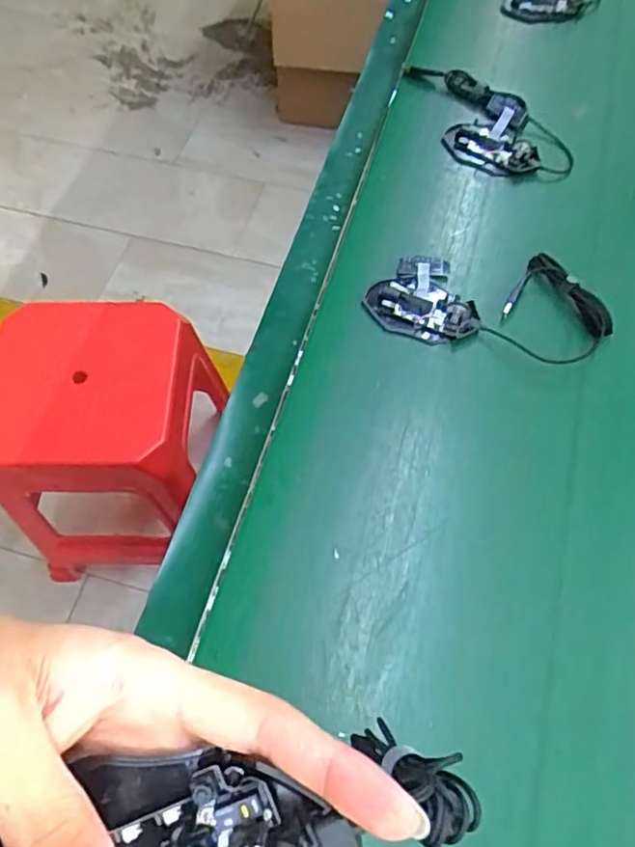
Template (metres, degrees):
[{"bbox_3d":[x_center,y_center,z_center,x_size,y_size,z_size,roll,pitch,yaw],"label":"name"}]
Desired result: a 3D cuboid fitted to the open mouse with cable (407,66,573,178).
[{"bbox_3d":[0.197,-0.376,0.764,0.104,0.034,0.253,-34,66,-15],"label":"open mouse with cable"}]

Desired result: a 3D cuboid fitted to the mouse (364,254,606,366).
[{"bbox_3d":[0.175,-0.128,0.627,0.235,0.022,0.123,15,64,8],"label":"mouse"}]

